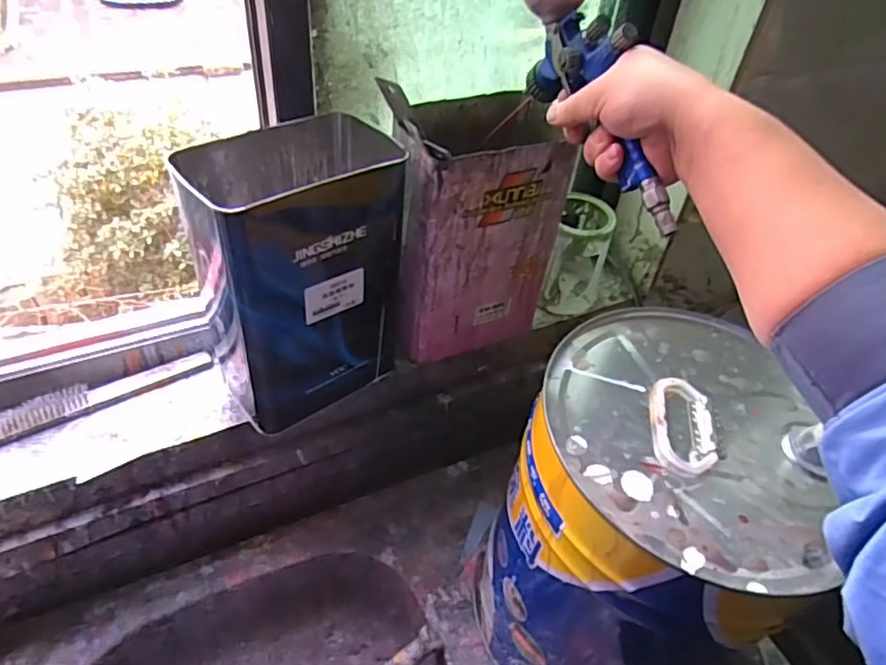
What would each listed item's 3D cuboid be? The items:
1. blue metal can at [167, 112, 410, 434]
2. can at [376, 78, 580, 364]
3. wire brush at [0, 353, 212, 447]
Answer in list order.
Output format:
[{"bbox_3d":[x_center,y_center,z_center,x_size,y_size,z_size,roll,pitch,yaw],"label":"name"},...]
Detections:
[{"bbox_3d":[-0.129,-0.053,0.570,0.172,0.249,0.110,-26,52,-30],"label":"blue metal can"},{"bbox_3d":[0.022,-0.110,0.642,0.181,0.245,0.121,-15,47,-22],"label":"can"},{"bbox_3d":[-0.337,0.057,0.601,0.195,0.024,0.025,-23,50,-28],"label":"wire brush"}]

